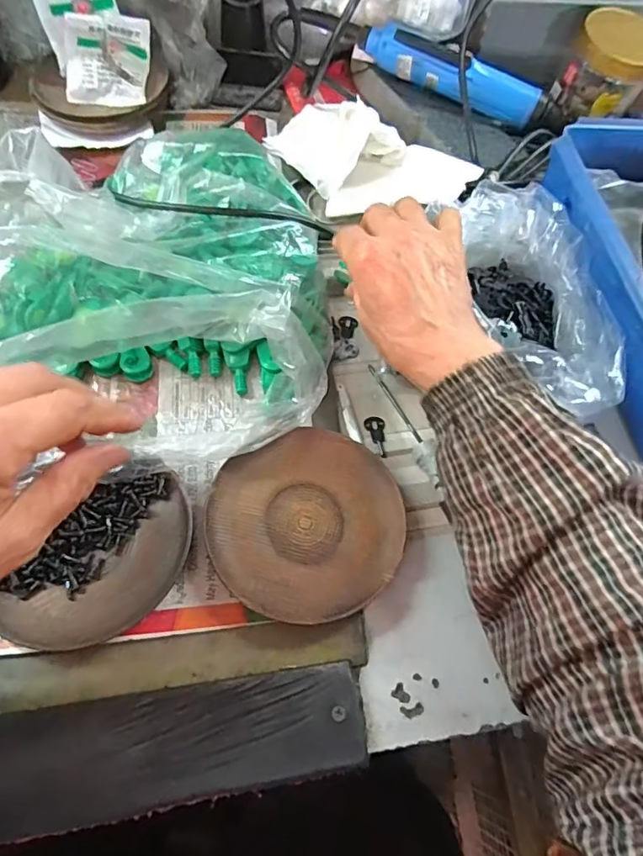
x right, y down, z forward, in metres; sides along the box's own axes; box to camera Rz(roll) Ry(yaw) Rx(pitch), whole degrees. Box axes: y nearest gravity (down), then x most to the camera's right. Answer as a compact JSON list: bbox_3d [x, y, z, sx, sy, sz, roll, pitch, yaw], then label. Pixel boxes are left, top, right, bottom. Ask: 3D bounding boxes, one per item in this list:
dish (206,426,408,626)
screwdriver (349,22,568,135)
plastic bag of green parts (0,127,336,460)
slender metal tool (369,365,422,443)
[{"bbox_3d":[-0.007,0.056,0.304,0.111,0.019,0.110,2,63,-5],"label":"dish"},{"bbox_3d":[0.124,-0.317,0.461,0.203,0.038,0.041,24,64,8],"label":"screwdriver"},{"bbox_3d":[-0.112,-0.112,0.335,0.243,0.084,0.303,13,63,1],"label":"plastic bag of green parts"},{"bbox_3d":[0.052,-0.018,0.360,0.004,0.004,0.069,-22,68,-16],"label":"slender metal tool"}]

